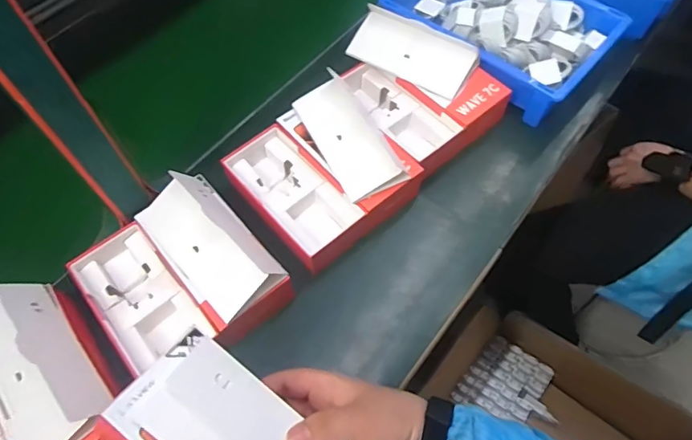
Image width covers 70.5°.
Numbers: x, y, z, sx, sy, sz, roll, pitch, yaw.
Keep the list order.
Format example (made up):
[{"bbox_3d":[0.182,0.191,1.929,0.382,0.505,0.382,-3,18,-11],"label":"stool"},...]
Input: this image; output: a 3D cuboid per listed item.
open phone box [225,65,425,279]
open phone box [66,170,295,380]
[{"bbox_3d":[-0.033,-0.061,0.604,0.190,0.080,0.185,-37,65,-16],"label":"open phone box"},{"bbox_3d":[-0.182,0.057,0.529,0.185,0.091,0.172,-36,65,-16],"label":"open phone box"}]

